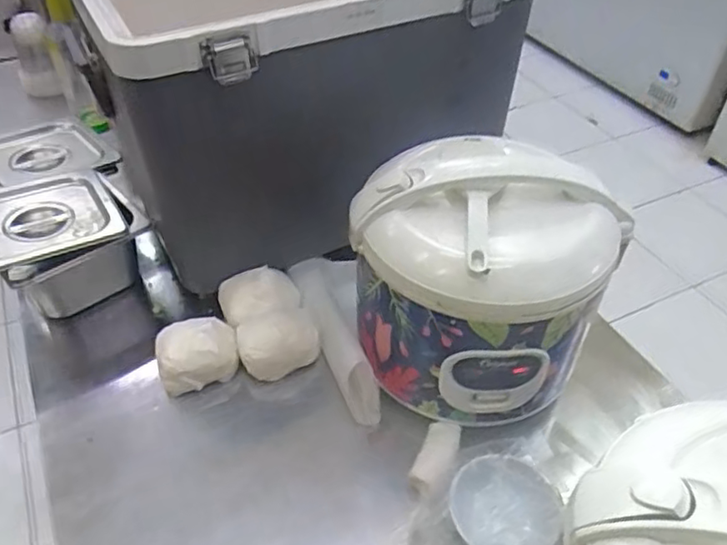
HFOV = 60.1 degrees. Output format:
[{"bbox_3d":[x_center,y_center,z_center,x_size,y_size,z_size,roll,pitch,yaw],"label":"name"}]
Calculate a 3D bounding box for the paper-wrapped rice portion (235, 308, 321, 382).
[{"bbox_3d":[-0.099,0.087,0.733,0.094,0.070,0.059,-7,45,-8],"label":"paper-wrapped rice portion"}]

